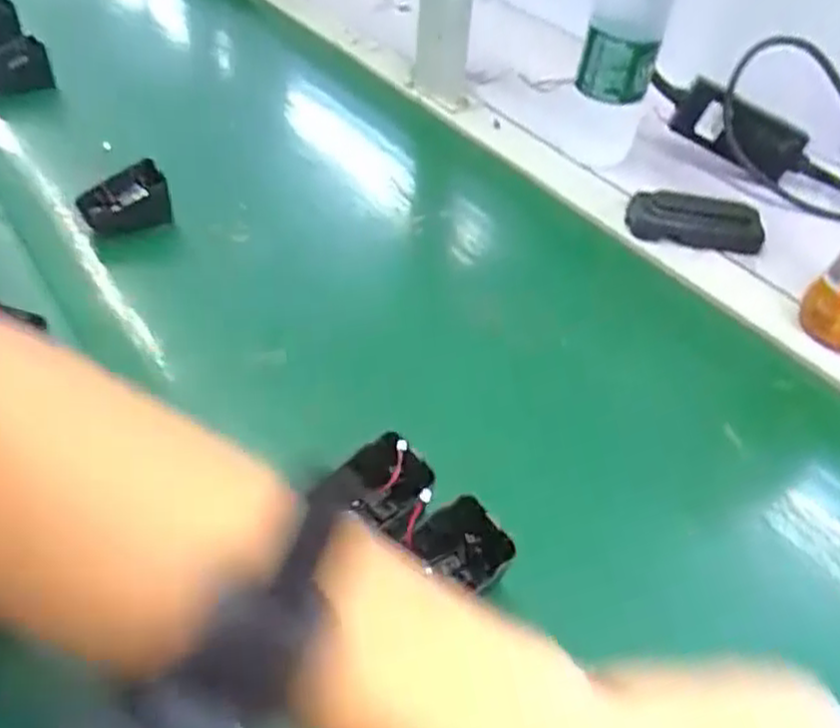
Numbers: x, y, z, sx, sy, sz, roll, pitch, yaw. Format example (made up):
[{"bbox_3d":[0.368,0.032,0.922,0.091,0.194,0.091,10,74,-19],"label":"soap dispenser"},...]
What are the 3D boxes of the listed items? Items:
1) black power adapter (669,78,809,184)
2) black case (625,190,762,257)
[{"bbox_3d":[0.293,-0.206,0.663,0.123,0.050,0.031,27,47,-2],"label":"black power adapter"},{"bbox_3d":[0.227,-0.117,0.597,0.109,0.041,0.030,6,45,3],"label":"black case"}]

